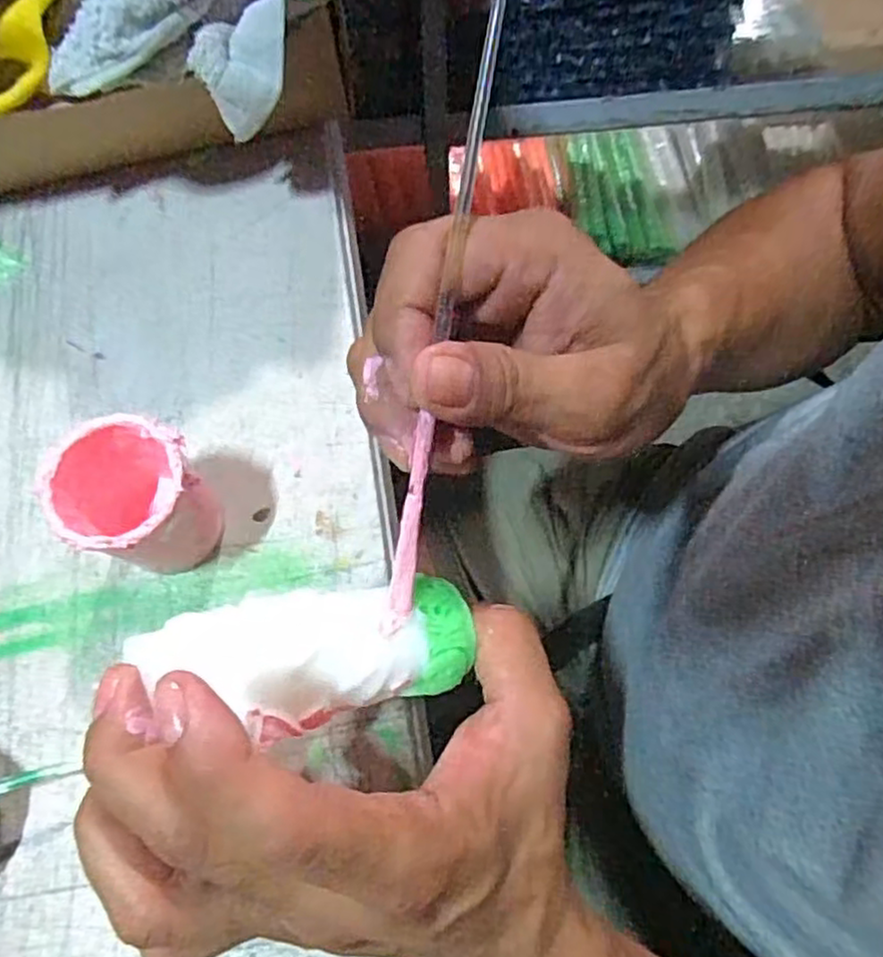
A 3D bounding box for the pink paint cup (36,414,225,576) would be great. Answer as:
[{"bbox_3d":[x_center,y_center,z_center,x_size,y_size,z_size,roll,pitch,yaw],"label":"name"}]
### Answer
[{"bbox_3d":[-0.117,0.010,0.286,0.052,0.065,0.058,-42,74,-12],"label":"pink paint cup"}]

